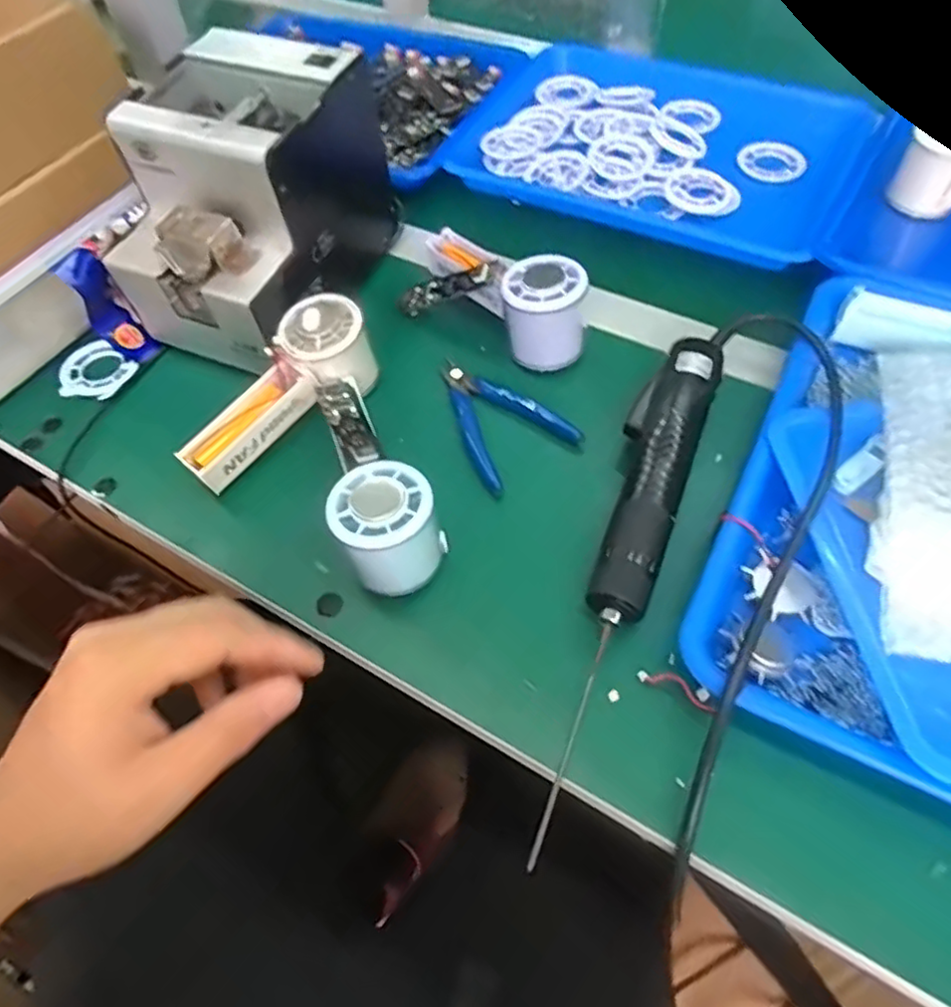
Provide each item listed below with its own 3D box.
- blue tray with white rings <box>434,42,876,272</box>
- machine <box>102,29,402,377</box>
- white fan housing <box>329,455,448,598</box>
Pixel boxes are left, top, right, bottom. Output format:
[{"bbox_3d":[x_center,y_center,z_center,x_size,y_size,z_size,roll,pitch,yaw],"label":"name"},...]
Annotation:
[{"bbox_3d":[0.175,-0.345,0.616,0.334,0.031,0.256,22,62,17],"label":"blue tray with white rings"},{"bbox_3d":[-0.159,-0.219,0.469,0.133,0.128,0.188,22,62,17],"label":"machine"},{"bbox_3d":[-0.049,0.013,0.377,0.055,0.051,0.056,-28,60,-13],"label":"white fan housing"}]

